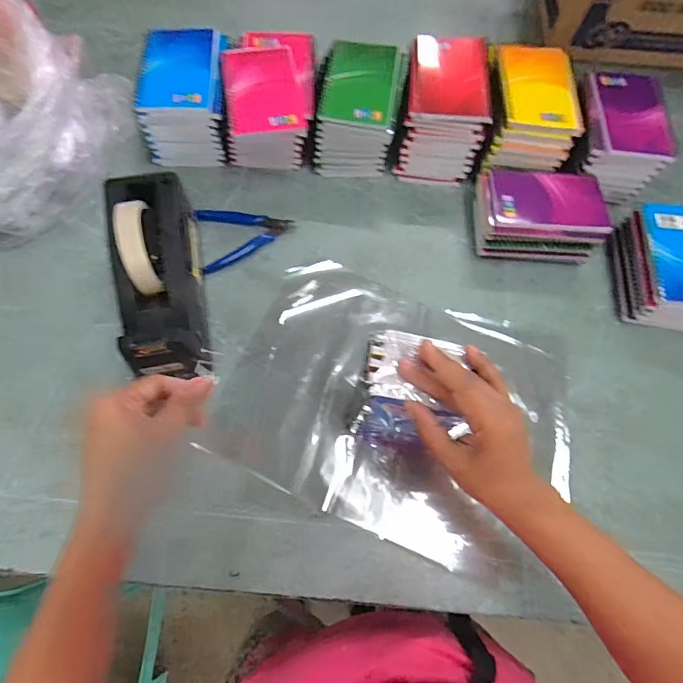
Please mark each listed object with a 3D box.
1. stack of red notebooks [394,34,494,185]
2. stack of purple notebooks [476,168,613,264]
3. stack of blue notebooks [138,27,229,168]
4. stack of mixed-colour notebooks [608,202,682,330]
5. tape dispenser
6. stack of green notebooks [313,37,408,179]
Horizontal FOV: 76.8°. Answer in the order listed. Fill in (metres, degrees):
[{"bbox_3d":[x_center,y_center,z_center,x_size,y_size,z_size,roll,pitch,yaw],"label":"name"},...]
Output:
[{"bbox_3d":[0.126,-0.293,0.550,0.096,0.102,0.145,7,68,0],"label":"stack of red notebooks"},{"bbox_3d":[0.232,-0.148,0.520,0.141,0.062,0.100,8,68,0],"label":"stack of purple notebooks"},{"bbox_3d":[-0.187,-0.300,0.539,0.102,0.093,0.135,1,68,-2],"label":"stack of blue notebooks"},{"bbox_3d":[0.373,-0.084,0.494,0.098,0.062,0.137,0,68,-3],"label":"stack of mixed-colour notebooks"},{"bbox_3d":[-0.180,-0.066,0.437,0.071,0.119,0.206,-10,71,-7],"label":"tape dispenser"},{"bbox_3d":[0.023,-0.289,0.545,0.096,0.091,0.128,9,68,0],"label":"stack of green notebooks"}]

